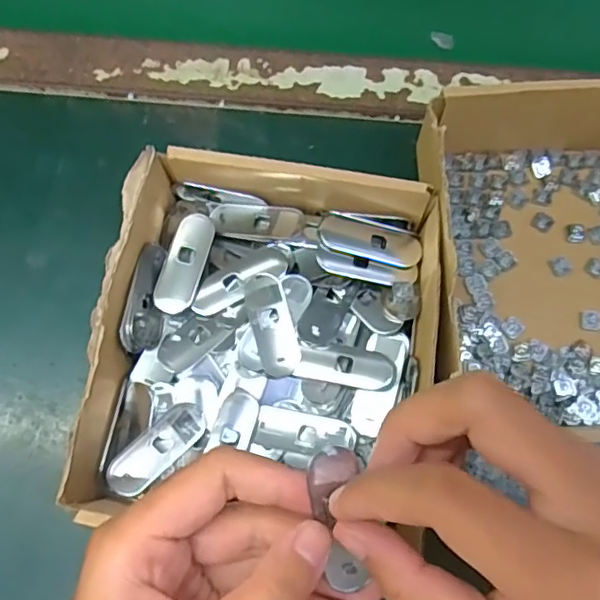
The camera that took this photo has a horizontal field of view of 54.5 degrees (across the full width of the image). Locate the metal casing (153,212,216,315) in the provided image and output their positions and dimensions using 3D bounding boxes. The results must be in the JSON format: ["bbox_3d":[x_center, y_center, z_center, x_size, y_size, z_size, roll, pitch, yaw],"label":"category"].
[{"bbox_3d":[-0.057,-0.018,0.283,0.022,0.007,0.050,17,76,5],"label":"metal casing"}]

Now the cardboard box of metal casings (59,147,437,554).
[{"bbox_3d":[-0.014,0.018,0.272,0.143,0.052,0.162,7,75,2],"label":"cardboard box of metal casings"}]

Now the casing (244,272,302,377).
[{"bbox_3d":[-0.013,0.011,0.275,0.018,0.005,0.049,-15,75,-4],"label":"casing"}]

